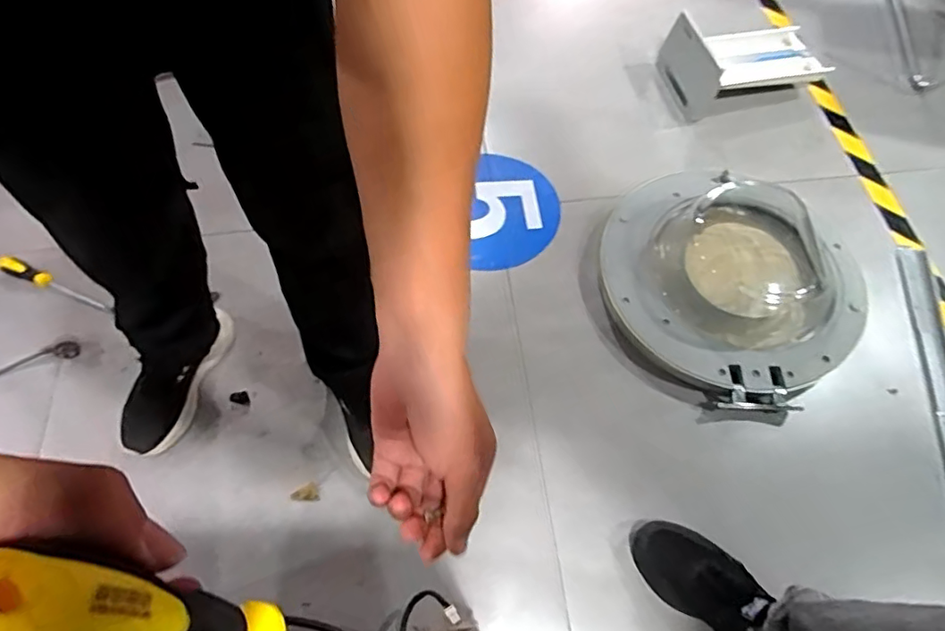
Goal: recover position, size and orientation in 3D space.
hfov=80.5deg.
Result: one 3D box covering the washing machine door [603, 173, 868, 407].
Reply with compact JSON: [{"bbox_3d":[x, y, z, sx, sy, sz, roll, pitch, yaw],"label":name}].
[{"bbox_3d":[0.432,-0.073,0.963,0.388,0.109,0.445,-41,70,-20],"label":"washing machine door"}]

